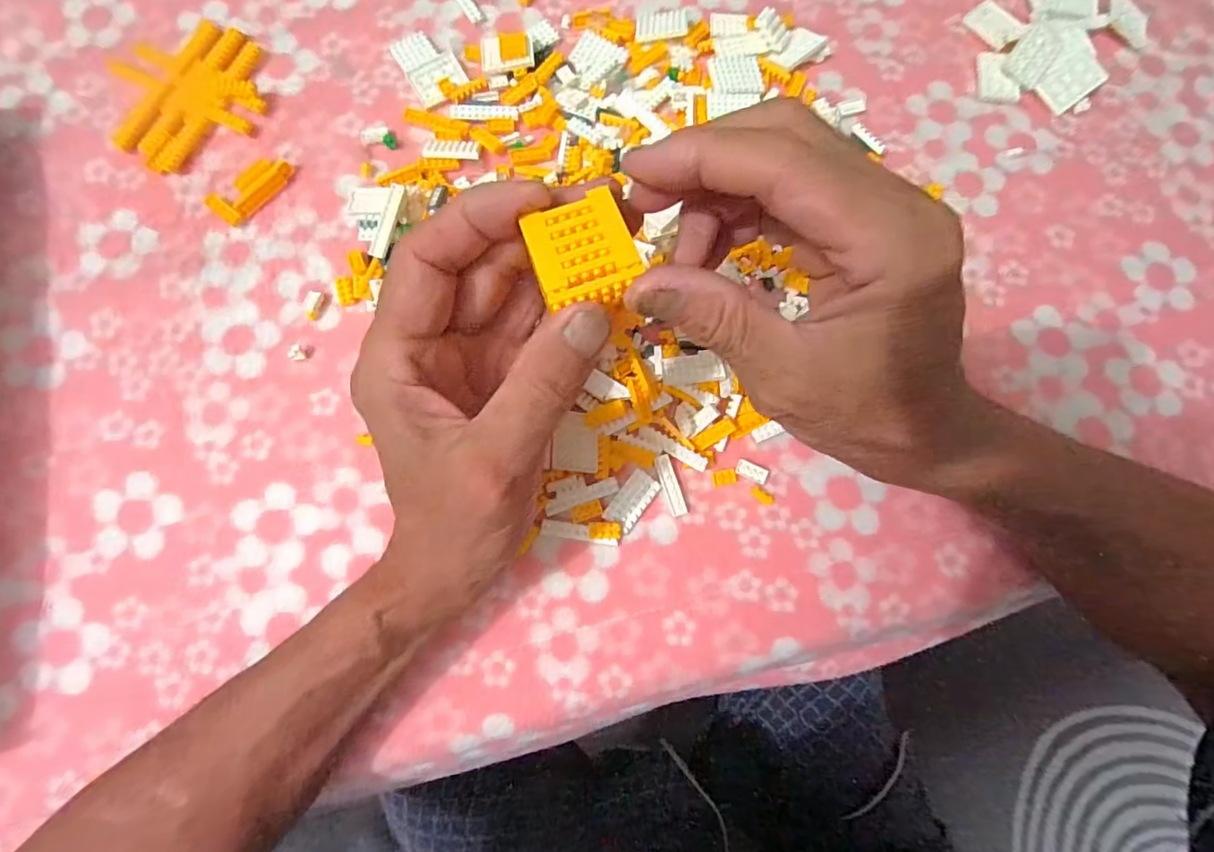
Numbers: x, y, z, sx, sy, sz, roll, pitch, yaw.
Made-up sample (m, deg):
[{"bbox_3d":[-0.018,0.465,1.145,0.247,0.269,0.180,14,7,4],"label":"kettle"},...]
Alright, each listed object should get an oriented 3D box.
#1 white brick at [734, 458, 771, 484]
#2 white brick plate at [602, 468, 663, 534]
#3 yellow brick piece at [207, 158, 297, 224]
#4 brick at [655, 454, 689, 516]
[{"bbox_3d":[0.076,0.024,0.274,0.016,0.004,0.009,22,78,4],"label":"white brick"},{"bbox_3d":[0.013,0.038,0.267,0.016,0.004,0.030,37,79,7],"label":"white brick plate"},{"bbox_3d":[-0.206,-0.138,0.303,0.021,0.008,0.049,38,80,7],"label":"yellow brick piece"},{"bbox_3d":[0.033,0.031,0.272,0.008,0.004,0.032,-18,79,-5],"label":"brick"}]

